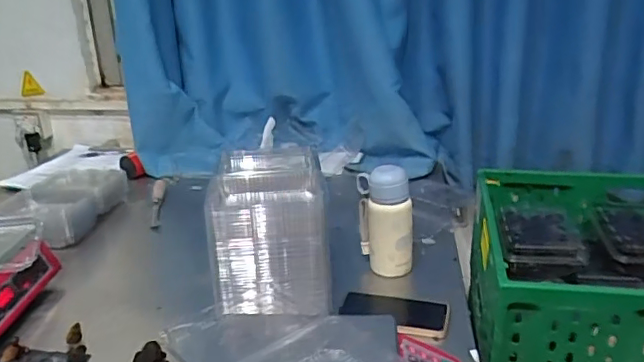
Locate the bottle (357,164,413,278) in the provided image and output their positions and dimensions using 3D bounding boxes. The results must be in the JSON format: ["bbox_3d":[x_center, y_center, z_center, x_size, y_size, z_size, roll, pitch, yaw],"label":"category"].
[{"bbox_3d":[0.108,0.067,0.967,0.088,0.182,0.064,-2,22,1],"label":"bottle"}]

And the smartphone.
[{"bbox_3d":[0.111,0.201,0.870,0.161,0.011,0.090,5,23,18],"label":"smartphone"}]

